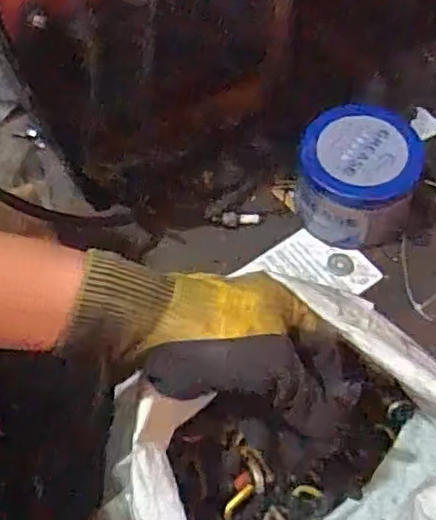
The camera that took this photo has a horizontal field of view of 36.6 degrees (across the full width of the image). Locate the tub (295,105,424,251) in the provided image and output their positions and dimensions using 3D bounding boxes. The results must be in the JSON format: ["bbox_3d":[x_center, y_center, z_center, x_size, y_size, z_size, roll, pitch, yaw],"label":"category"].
[{"bbox_3d":[0.152,-0.093,0.715,0.122,0.094,0.134,-1,59,2],"label":"tub"}]

